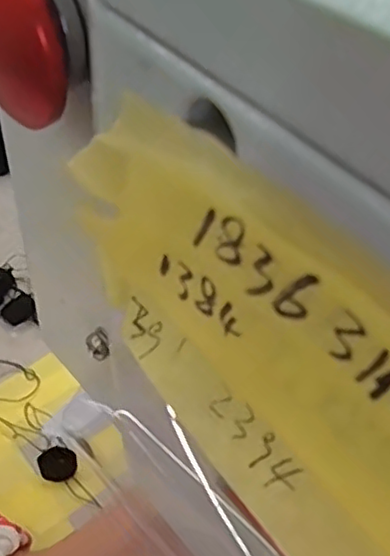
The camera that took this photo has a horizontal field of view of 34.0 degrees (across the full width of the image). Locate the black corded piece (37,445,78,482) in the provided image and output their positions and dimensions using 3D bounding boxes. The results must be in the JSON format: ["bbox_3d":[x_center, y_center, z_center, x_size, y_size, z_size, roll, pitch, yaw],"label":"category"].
[{"bbox_3d":[-0.061,0.082,0.282,0.016,0.007,0.013,-7,53,-3],"label":"black corded piece"}]

